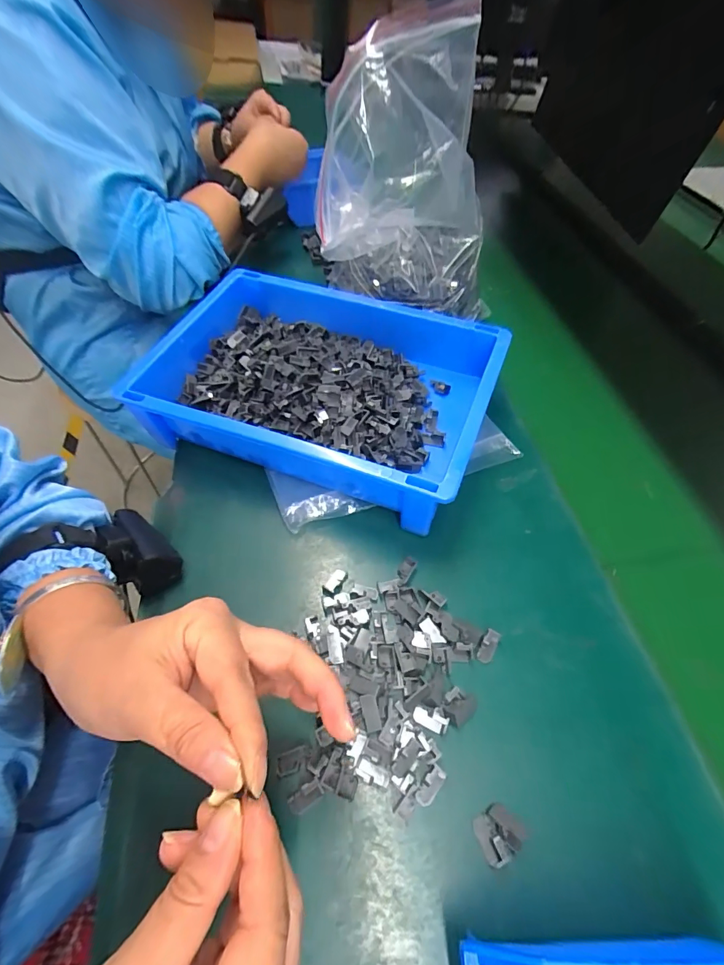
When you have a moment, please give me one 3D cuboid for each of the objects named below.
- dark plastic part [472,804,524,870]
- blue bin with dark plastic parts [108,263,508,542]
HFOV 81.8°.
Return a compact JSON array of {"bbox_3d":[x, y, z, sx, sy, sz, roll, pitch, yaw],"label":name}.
[{"bbox_3d":[0.077,0.200,0.238,0.025,0.012,0.023,-26,60,-22],"label":"dark plastic part"},{"bbox_3d":[-0.047,-0.098,0.399,0.310,0.075,0.206,20,55,10],"label":"blue bin with dark plastic parts"}]

